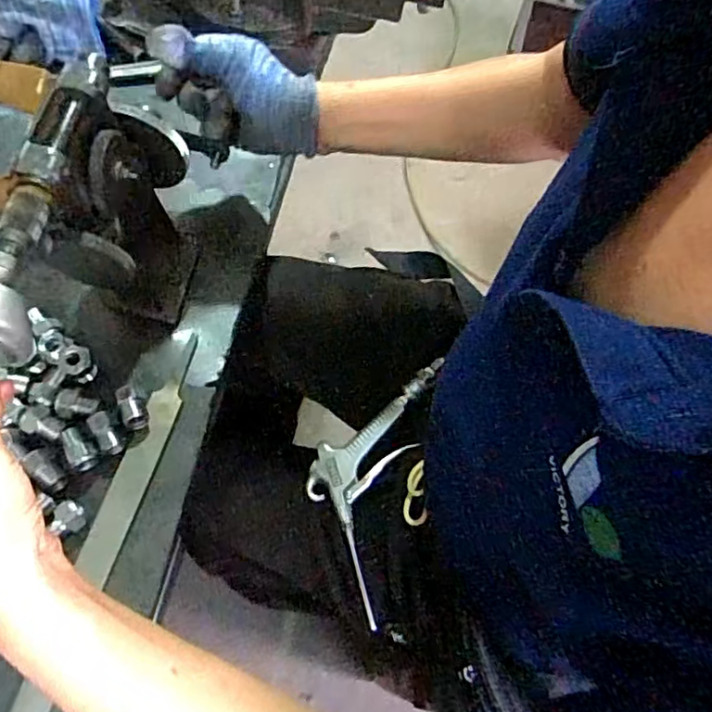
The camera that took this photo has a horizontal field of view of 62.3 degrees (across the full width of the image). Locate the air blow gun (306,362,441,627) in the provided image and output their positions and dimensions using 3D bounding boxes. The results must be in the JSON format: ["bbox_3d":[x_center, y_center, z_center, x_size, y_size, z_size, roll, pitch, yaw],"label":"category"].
[{"bbox_3d":[0.013,0.107,0.553,0.103,0.022,0.234,22,79,6],"label":"air blow gun"}]

